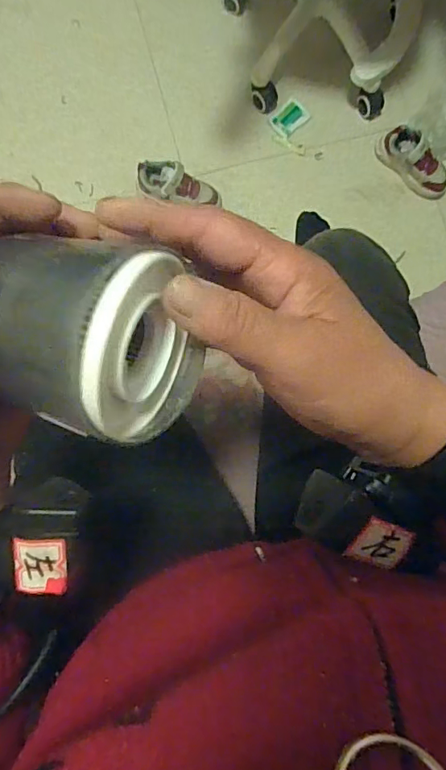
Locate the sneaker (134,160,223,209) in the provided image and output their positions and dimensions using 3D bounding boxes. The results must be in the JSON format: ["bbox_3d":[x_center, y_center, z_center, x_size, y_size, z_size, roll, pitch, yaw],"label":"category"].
[{"bbox_3d":[-0.106,-0.459,1.103,0.200,0.087,0.081,9,84,-4],"label":"sneaker"}]

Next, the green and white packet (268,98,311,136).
[{"bbox_3d":[0.167,-0.671,1.172,0.092,0.013,0.068,-39,89,-8],"label":"green and white packet"}]

